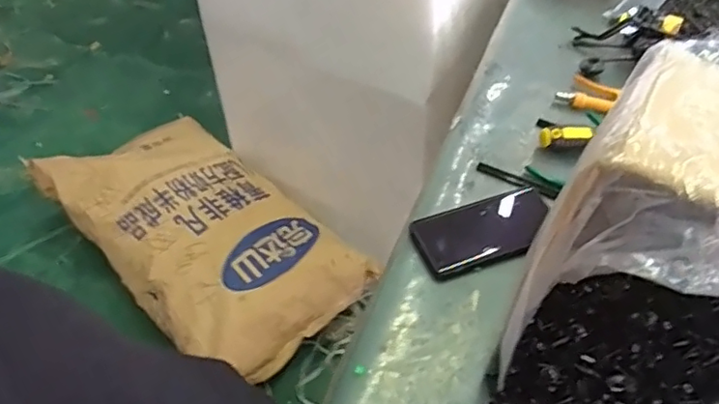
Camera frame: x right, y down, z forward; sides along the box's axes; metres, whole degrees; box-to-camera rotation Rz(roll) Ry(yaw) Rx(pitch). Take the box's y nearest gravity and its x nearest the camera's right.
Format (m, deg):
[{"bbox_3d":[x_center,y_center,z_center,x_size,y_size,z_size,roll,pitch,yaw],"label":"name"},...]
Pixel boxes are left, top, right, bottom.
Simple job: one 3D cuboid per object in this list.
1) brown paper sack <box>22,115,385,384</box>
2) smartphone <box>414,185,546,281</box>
[{"bbox_3d":[-0.383,0.043,1.345,0.436,0.133,0.799,-32,58,-29],"label":"brown paper sack"},{"bbox_3d":[0.141,0.032,0.633,0.162,0.016,0.076,-15,51,-18],"label":"smartphone"}]

